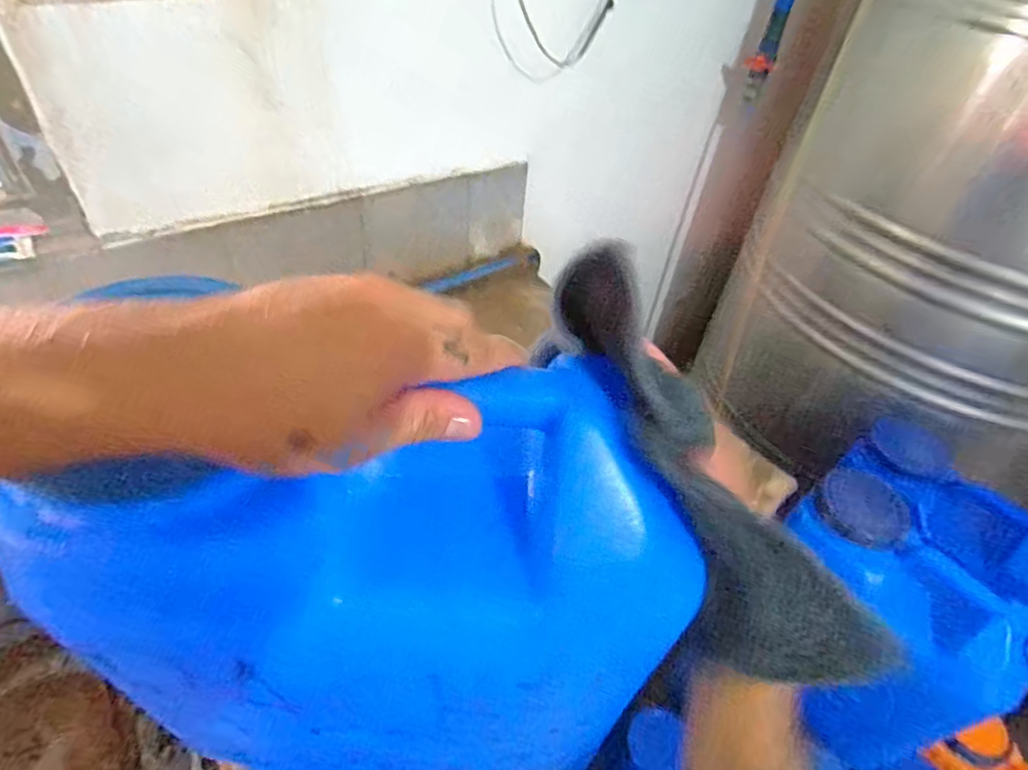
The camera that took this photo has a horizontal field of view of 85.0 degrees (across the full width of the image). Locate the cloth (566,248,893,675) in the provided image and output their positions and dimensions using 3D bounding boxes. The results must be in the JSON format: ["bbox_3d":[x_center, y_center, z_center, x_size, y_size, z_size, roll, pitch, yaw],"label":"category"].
[{"bbox_3d":[0.081,0.038,0.249,0.033,0.075,0.213,-36,99,-37],"label":"cloth"}]

